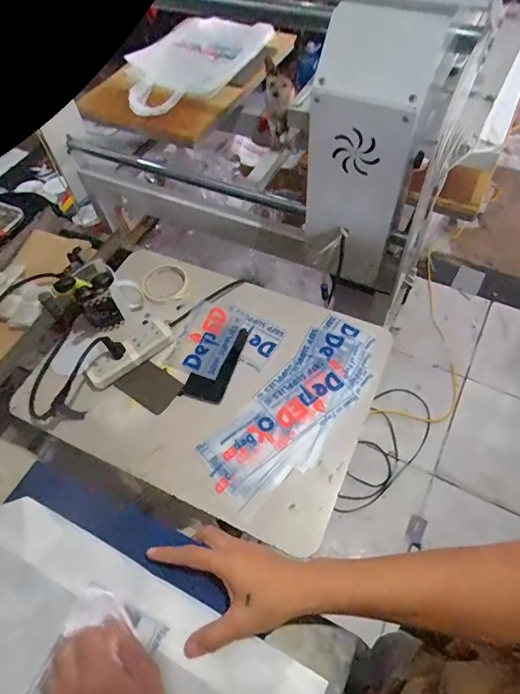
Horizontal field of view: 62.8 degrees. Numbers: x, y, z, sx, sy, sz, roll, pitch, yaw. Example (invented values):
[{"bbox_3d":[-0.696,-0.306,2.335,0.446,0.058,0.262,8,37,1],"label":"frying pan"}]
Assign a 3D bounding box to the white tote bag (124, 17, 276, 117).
[{"bbox_3d":[-0.213,-0.824,1.226,0.303,0.045,0.492,28,64,20],"label":"white tote bag"}]

